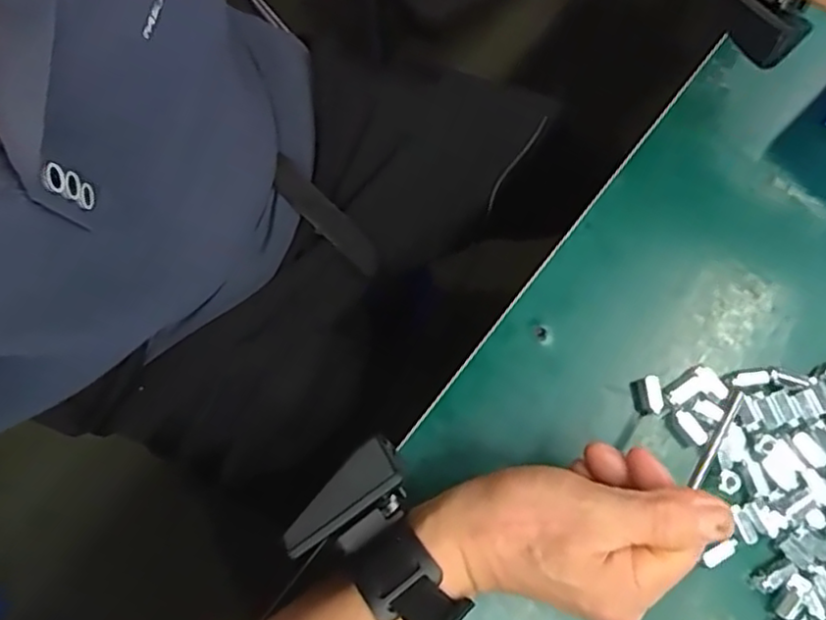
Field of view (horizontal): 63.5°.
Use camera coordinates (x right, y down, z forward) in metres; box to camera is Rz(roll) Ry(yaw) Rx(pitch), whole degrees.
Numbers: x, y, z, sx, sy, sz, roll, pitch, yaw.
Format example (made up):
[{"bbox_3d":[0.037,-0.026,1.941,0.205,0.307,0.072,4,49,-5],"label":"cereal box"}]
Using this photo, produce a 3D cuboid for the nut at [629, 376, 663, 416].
[{"bbox_3d":[0.135,0.049,0.383,0.013,0.011,0.021,-7,76,-4],"label":"nut"}]

